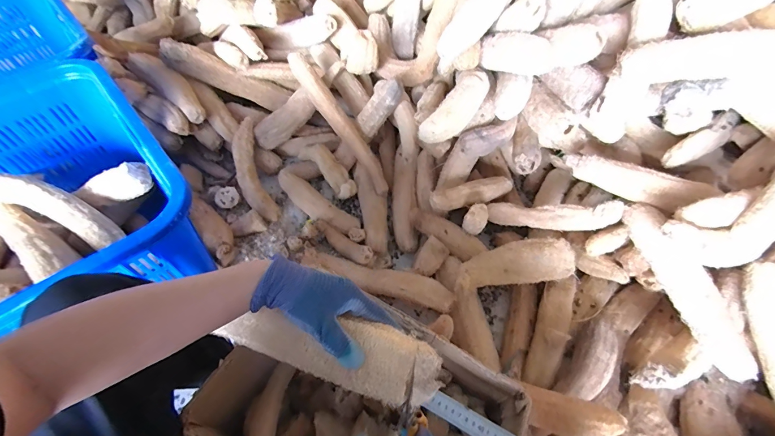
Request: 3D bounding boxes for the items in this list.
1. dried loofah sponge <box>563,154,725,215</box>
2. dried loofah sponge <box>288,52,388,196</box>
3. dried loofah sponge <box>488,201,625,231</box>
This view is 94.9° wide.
[{"bbox_3d":[0.519,-0.067,0.738,0.260,0.054,0.069,22,57,14],"label":"dried loofah sponge"},{"bbox_3d":[-0.128,-0.259,0.992,0.066,0.051,0.439,-40,100,-25],"label":"dried loofah sponge"},{"bbox_3d":[0.386,-0.007,0.852,0.296,0.049,0.053,2,48,37],"label":"dried loofah sponge"}]

